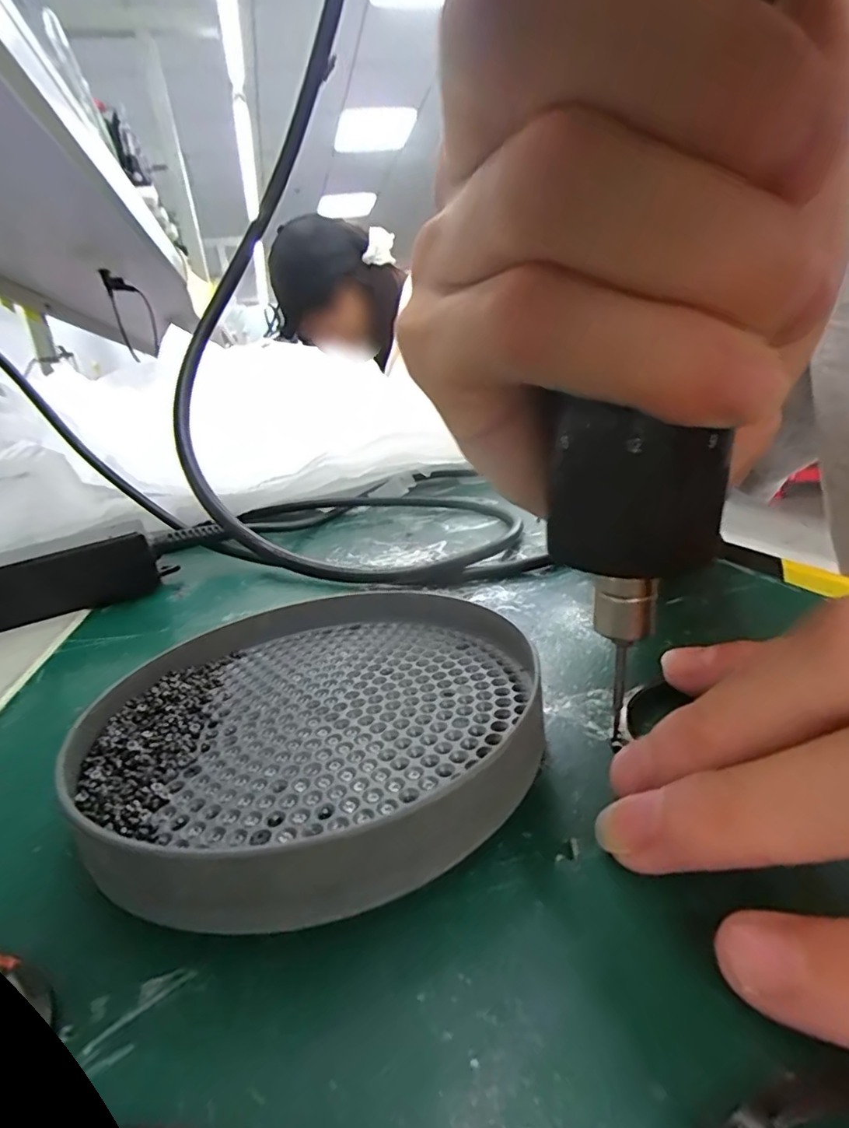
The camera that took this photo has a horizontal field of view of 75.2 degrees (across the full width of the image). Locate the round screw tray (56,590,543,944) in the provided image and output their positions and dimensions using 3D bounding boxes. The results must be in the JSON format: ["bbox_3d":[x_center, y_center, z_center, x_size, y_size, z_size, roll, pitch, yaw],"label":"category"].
[{"bbox_3d":[-0.028,0.037,0.144,0.114,0.017,0.110,-7,18,2],"label":"round screw tray"}]

